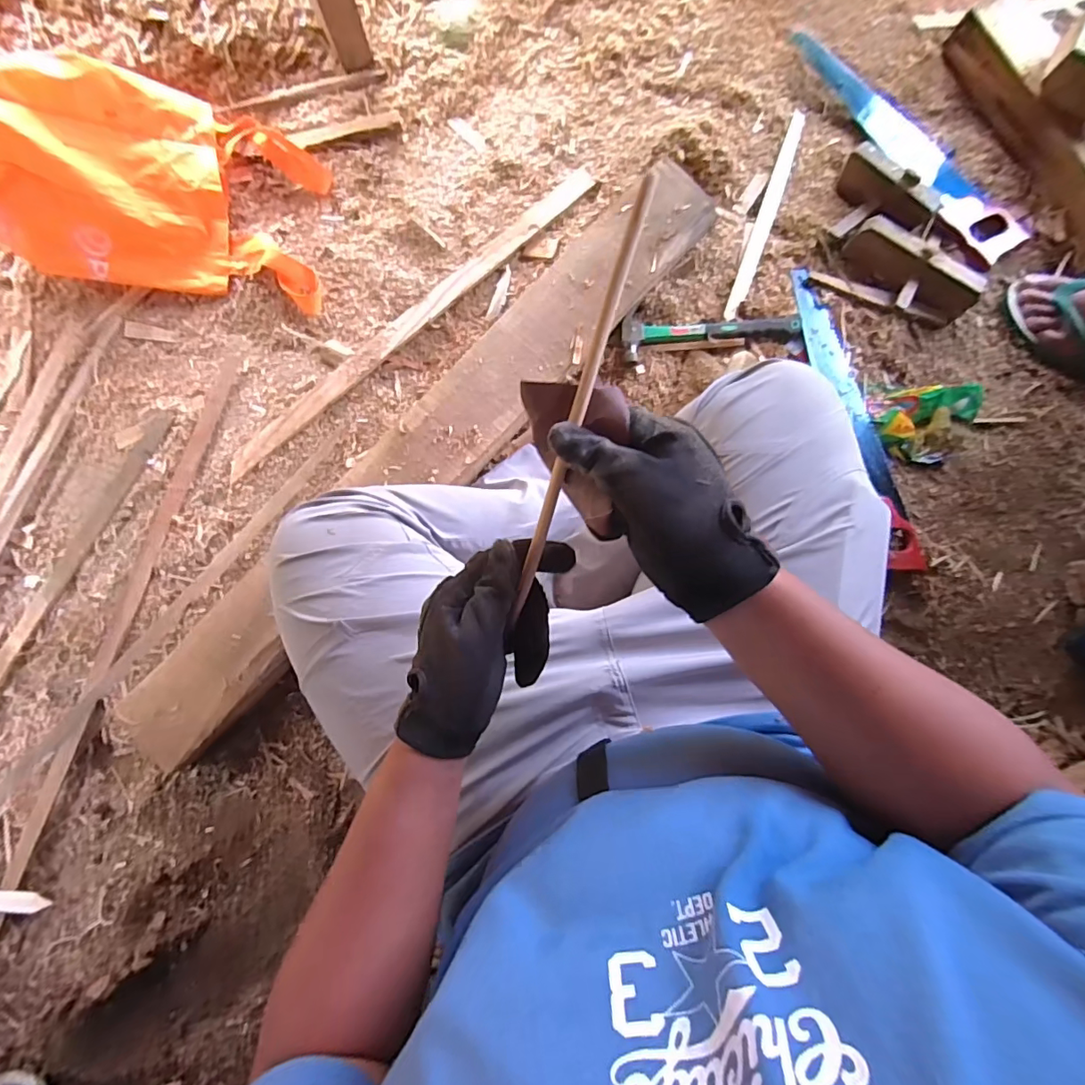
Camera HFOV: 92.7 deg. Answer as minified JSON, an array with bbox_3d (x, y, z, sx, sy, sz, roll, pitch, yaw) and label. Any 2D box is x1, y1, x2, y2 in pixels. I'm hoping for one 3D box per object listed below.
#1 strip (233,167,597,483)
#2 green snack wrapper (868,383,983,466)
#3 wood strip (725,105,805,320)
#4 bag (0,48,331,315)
[{"bbox_3d":[-0.191,-0.346,0.800,0.708,0.016,0.046,-42,86,-2],"label":"strip"},{"bbox_3d":[0.541,-0.174,0.734,0.134,0.037,0.108,9,82,2],"label":"green snack wrapper"},{"bbox_3d":[0.339,-0.495,0.782,0.028,0.009,0.349,20,83,4],"label":"wood strip"},{"bbox_3d":[-0.567,-0.532,0.741,0.428,0.213,0.288,3,85,1],"label":"bag"}]

